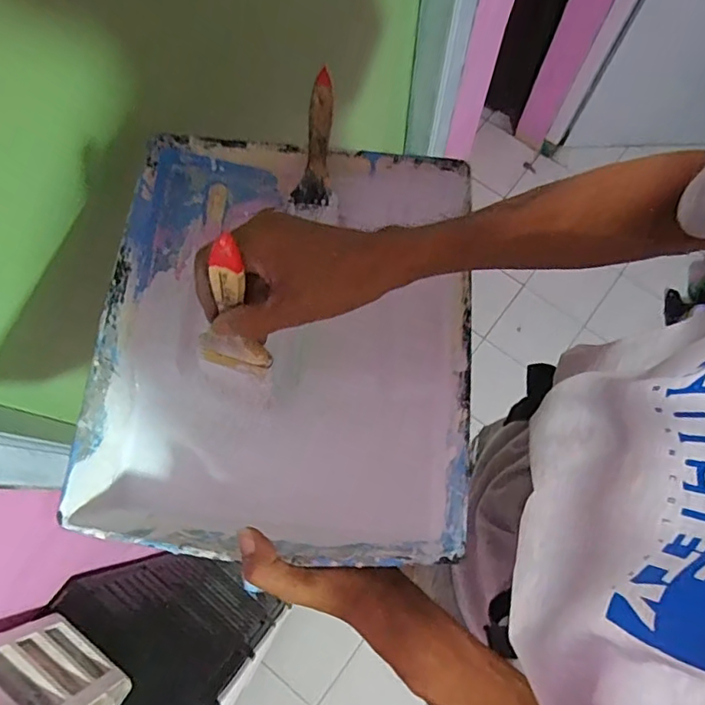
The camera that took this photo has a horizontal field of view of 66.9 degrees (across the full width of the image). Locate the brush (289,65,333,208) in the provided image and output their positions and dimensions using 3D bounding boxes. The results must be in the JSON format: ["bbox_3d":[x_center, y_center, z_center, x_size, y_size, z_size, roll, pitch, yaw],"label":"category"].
[{"bbox_3d":[-0.032,-0.188,0.474,0.032,0.019,0.116,6,92,3],"label":"brush"}]

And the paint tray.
[{"bbox_3d":[-0.054,-0.016,0.448,0.290,0.068,0.341,5,74,2],"label":"paint tray"}]

